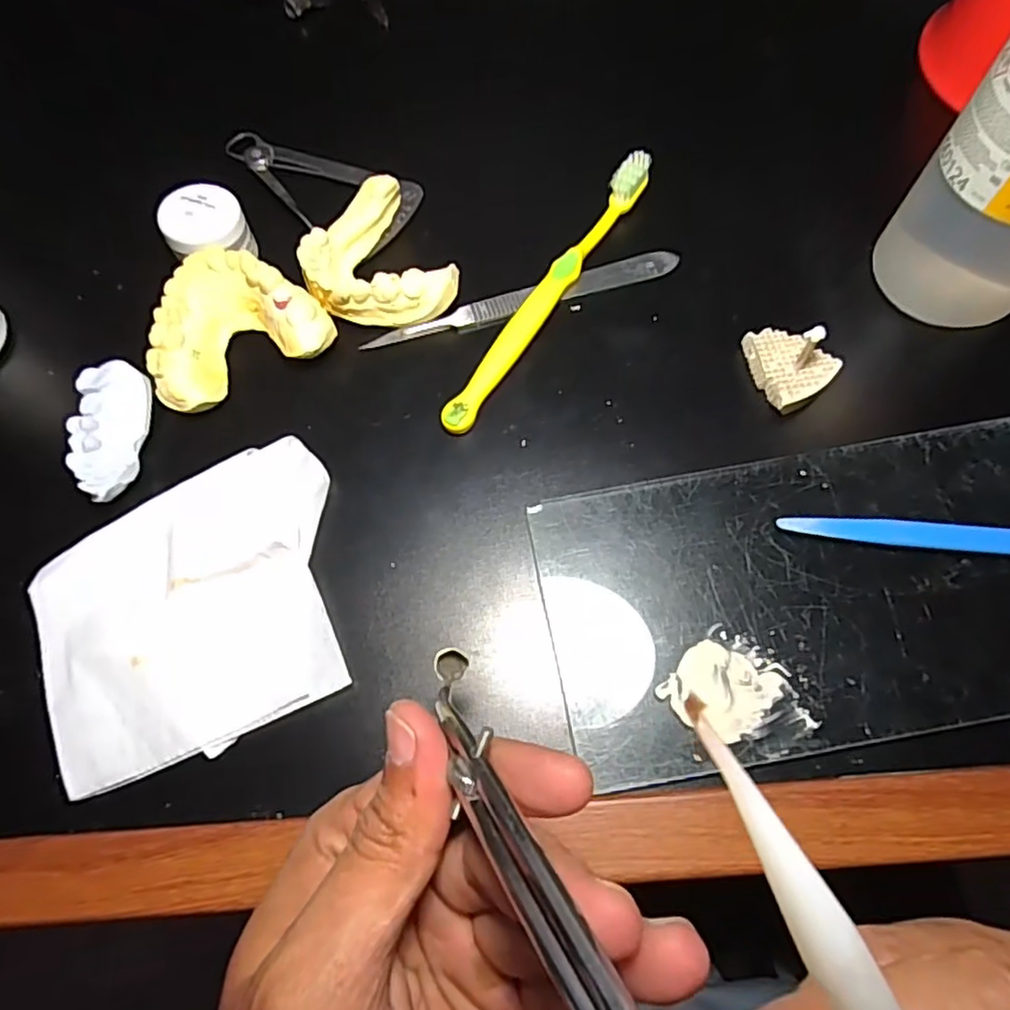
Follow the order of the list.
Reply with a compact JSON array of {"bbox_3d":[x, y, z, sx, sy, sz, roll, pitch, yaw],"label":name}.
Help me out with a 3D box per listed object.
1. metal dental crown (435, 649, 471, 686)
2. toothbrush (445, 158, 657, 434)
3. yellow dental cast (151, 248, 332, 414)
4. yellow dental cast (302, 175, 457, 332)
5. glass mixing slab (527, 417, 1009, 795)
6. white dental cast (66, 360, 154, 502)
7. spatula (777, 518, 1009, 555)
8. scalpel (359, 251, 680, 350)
[{"bbox_3d":[-0.015,0.045,0.183,0.008,0.007,0.010,38,73,17],"label":"metal dental crown"},{"bbox_3d":[0.020,-0.091,0.272,0.012,0.017,0.151,31,71,14],"label":"toothbrush"},{"bbox_3d":[-0.111,-0.075,0.268,0.070,0.025,0.059,-26,68,-8],"label":"yellow dental cast"},{"bbox_3d":[-0.056,-0.102,0.276,0.054,0.022,0.067,-30,69,-10],"label":"yellow dental cast"},{"bbox_3d":[0.113,0.028,0.224,0.195,0.006,0.099,-10,67,-2],"label":"glass mixing slab"},{"bbox_3d":[-0.151,-0.028,0.249,0.022,0.014,0.057,-6,67,0],"label":"white dental cast"},{"bbox_3d":[0.164,0.012,0.223,0.132,0.009,0.010,5,67,5],"label":"spatula"},{"bbox_3d":[0.008,-0.089,0.277,0.136,0.004,0.013,-16,67,-4],"label":"scalpel"}]

